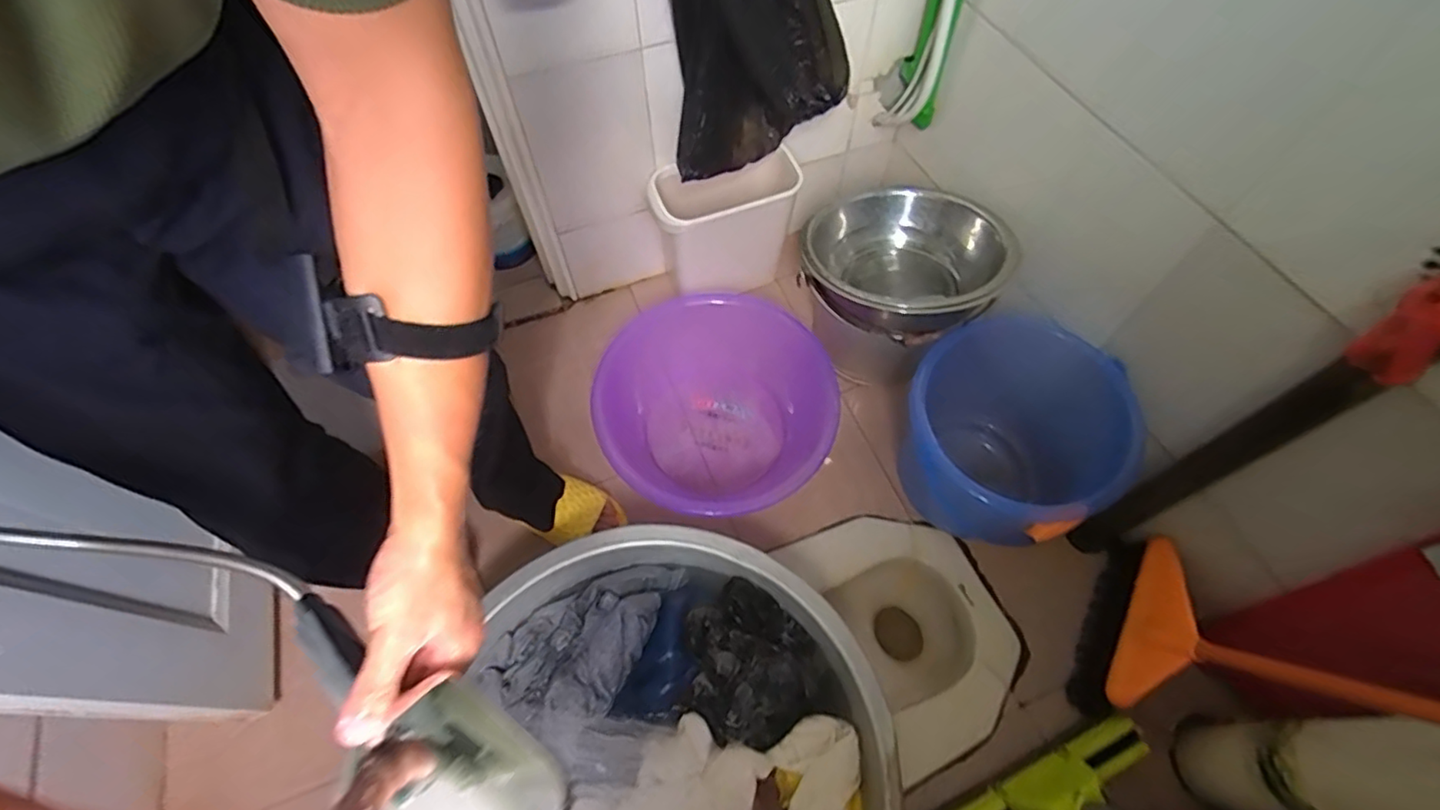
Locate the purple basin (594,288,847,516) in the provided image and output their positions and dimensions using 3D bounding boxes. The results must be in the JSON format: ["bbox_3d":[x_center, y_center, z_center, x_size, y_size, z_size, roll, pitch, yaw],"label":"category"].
[{"bbox_3d":[-0.016,-0.005,1.102,0.402,0.148,0.391,0,61,1],"label":"purple basin"}]

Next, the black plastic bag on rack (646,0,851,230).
[{"bbox_3d":[0.036,-0.526,0.880,0.330,0.554,0.125,-27,64,-14],"label":"black plastic bag on rack"}]

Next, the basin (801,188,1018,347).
[{"bbox_3d":[0.303,-0.239,1.007,0.303,0.131,0.306,0,61,1],"label":"basin"}]

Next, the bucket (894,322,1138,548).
[{"bbox_3d":[0.435,0.069,0.991,0.293,0.286,0.334,-34,66,-17],"label":"bucket"}]

